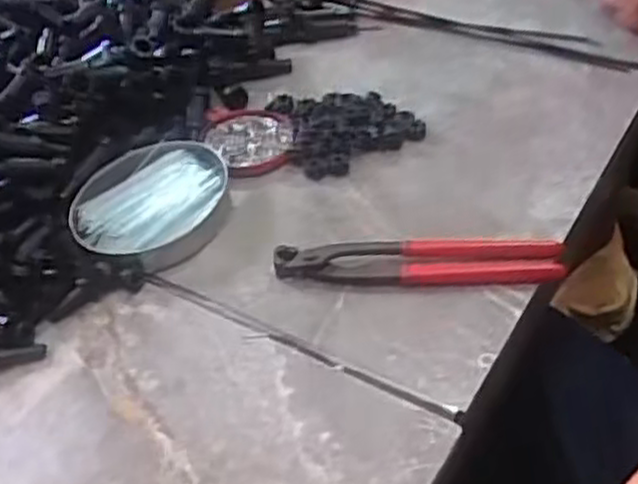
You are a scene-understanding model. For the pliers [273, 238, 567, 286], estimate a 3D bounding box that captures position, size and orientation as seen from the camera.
[{"bbox_3d":[0.071,0.014,0.560,0.201,0.019,0.042,-2,44,4],"label":"pliers"}]

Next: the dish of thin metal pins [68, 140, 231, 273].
[{"bbox_3d":[-0.128,-0.033,0.640,0.109,0.029,0.139,16,48,21],"label":"dish of thin metal pins"}]

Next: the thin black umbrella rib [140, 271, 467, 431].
[{"bbox_3d":[-0.020,0.068,0.533,0.252,0.005,0.011,21,49,25],"label":"thin black umbrella rib"}]

